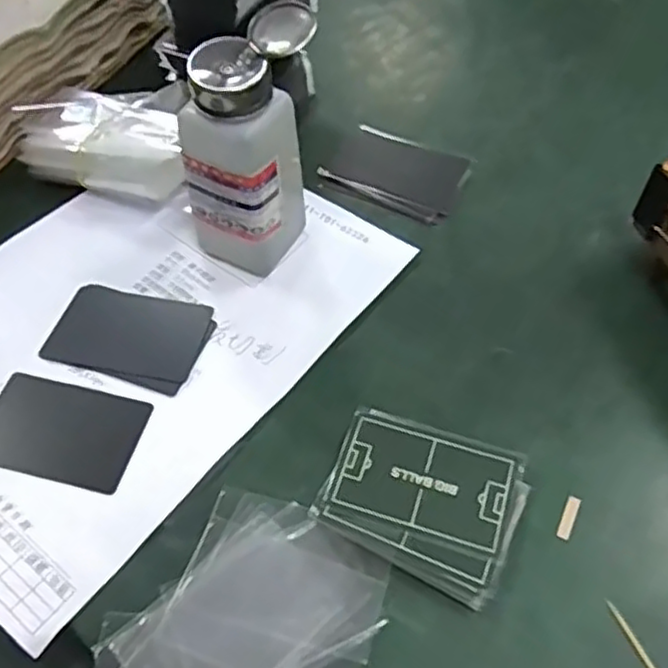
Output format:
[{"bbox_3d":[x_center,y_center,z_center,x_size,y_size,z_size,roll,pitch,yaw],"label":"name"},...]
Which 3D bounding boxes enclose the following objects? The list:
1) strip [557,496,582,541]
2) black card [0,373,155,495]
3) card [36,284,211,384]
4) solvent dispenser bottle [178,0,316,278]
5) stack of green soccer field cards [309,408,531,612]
[{"bbox_3d":[0.114,0.088,0.337,0.006,0.004,0.023,22,58,16],"label":"strip"},{"bbox_3d":[-0.144,0.051,0.368,0.083,0.004,0.053,13,56,10],"label":"black card"},{"bbox_3d":[-0.124,-0.001,0.422,0.090,0.004,0.056,10,57,10],"label":"card"},{"bbox_3d":[-0.047,-0.103,0.393,0.051,0.138,0.068,24,59,17],"label":"solvent dispenser bottle"},{"bbox_3d":[0.044,0.077,0.340,0.090,0.009,0.075,23,59,17],"label":"stack of green soccer field cards"}]

